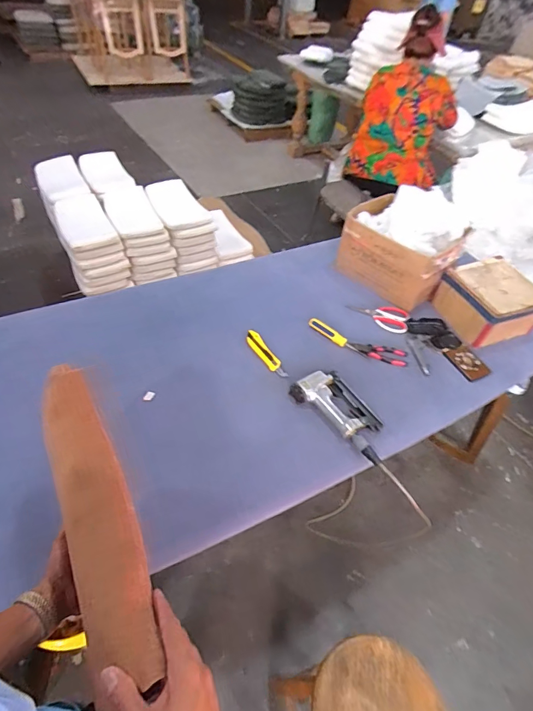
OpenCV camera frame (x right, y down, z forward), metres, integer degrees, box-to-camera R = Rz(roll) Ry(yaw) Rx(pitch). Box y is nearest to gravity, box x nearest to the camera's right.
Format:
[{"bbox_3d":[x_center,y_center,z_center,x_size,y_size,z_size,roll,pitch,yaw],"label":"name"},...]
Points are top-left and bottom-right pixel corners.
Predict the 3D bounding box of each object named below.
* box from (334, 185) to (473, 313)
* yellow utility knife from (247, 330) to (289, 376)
[{"bbox_3d":[0.401,-0.334,1.199,0.318,0.269,0.203,37,56,26],"label":"box"},{"bbox_3d":[-0.005,-0.005,1.034,0.041,0.012,0.177,-21,53,-21],"label":"yellow utility knife"}]

